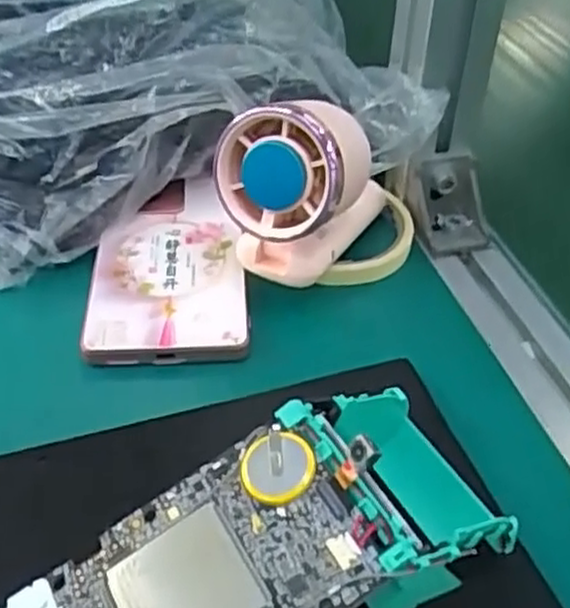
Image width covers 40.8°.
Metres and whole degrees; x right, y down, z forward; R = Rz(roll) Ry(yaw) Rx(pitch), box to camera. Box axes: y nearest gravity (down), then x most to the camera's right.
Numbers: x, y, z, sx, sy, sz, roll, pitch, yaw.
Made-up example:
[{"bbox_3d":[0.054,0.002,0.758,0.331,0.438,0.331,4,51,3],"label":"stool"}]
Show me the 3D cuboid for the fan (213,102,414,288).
[{"bbox_3d":[0.025,-0.060,0.373,0.118,0.089,0.059,-27,50,-27],"label":"fan"}]

